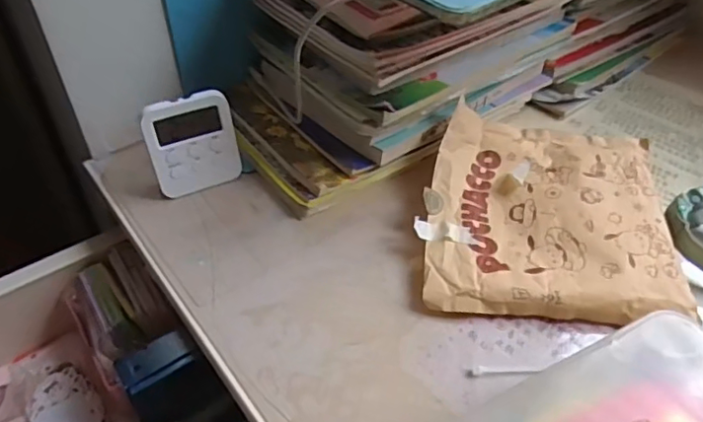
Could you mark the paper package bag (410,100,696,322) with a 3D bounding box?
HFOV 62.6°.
[{"bbox_3d":[0.157,-0.003,0.466,0.187,0.033,0.196,6,44,6],"label":"paper package bag"}]

